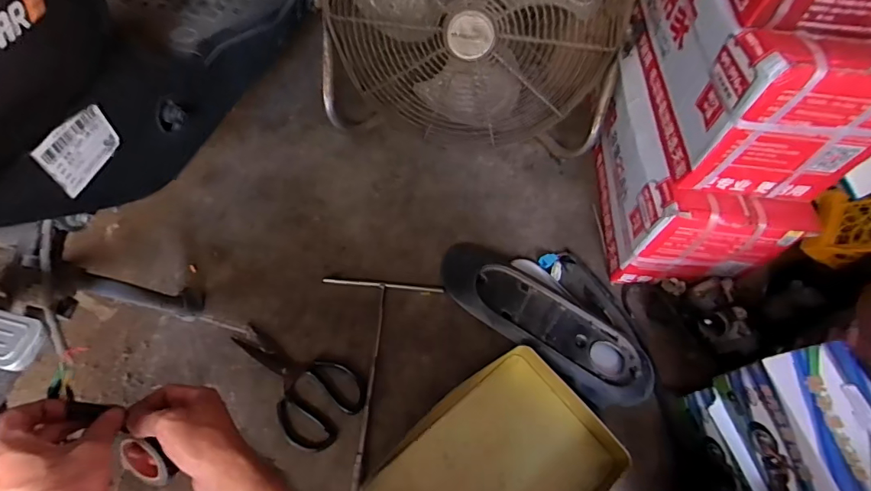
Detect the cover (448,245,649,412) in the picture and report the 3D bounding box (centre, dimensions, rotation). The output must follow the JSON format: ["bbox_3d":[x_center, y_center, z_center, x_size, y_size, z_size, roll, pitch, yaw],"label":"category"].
[{"bbox_3d":[0.165,0.117,0.709,0.358,0.046,0.117,37,65,16],"label":"cover"}]

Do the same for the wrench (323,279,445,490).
[{"bbox_3d":[-0.096,0.194,0.670,0.189,0.012,0.308,5,60,-1],"label":"wrench"}]

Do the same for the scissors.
[{"bbox_3d":[-0.210,0.195,0.665,0.213,0.008,0.119,37,65,16],"label":"scissors"}]

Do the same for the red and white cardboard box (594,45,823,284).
[{"bbox_3d":[0.419,-0.130,0.767,0.212,0.200,0.349,6,60,-1],"label":"red and white cardboard box"}]

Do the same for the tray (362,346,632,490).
[{"bbox_3d":[0.083,0.302,0.593,0.323,0.055,0.231,-32,68,-20],"label":"tray"}]

